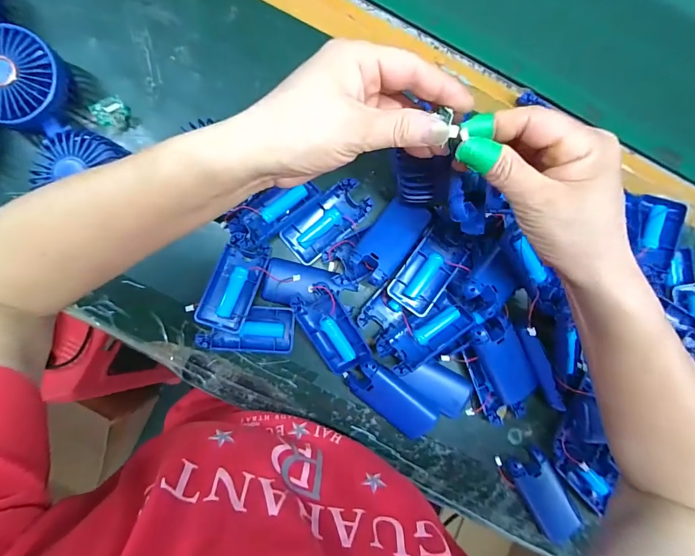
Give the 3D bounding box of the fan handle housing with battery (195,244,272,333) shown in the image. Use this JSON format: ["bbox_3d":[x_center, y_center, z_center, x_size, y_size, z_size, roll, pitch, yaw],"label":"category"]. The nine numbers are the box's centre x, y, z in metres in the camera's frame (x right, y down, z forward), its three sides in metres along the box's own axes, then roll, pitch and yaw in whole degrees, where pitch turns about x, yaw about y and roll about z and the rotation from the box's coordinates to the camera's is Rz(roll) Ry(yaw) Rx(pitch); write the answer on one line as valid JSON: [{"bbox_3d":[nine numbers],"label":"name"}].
[{"bbox_3d":[-0.110,0.007,0.355,0.045,0.021,0.086,19,87,-3],"label":"fan handle housing with battery"}]

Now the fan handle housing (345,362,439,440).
[{"bbox_3d":[0.047,0.124,0.369,0.099,0.026,0.041,39,86,-2],"label":"fan handle housing"}]

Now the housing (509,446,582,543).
[{"bbox_3d":[0.211,0.234,0.386,0.042,0.018,0.104,-30,90,-4],"label":"housing"}]

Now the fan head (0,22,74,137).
[{"bbox_3d":[-0.312,-0.185,0.346,0.083,0.043,0.083,0,88,-4],"label":"fan head"}]

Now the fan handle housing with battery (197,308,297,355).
[{"bbox_3d":[-0.100,0.051,0.366,0.092,0.020,0.045,3,88,-4],"label":"fan handle housing with battery"}]

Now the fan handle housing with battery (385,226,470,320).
[{"bbox_3d":[0.078,-0.005,0.367,0.046,0.027,0.079,33,86,-2],"label":"fan handle housing with battery"}]

